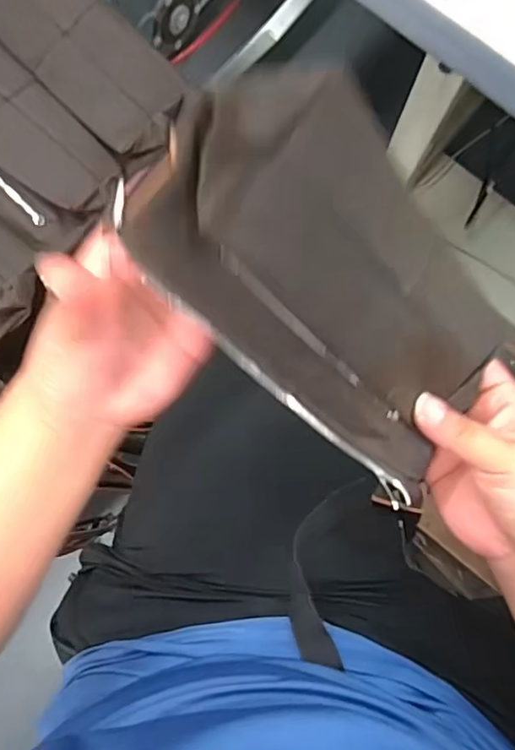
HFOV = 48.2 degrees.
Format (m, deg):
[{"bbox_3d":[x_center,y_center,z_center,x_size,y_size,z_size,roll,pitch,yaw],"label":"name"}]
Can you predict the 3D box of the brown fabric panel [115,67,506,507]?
[{"bbox_3d":[0.047,-0.033,0.288,0.112,0.026,0.233,-41,126,12],"label":"brown fabric panel"}]

